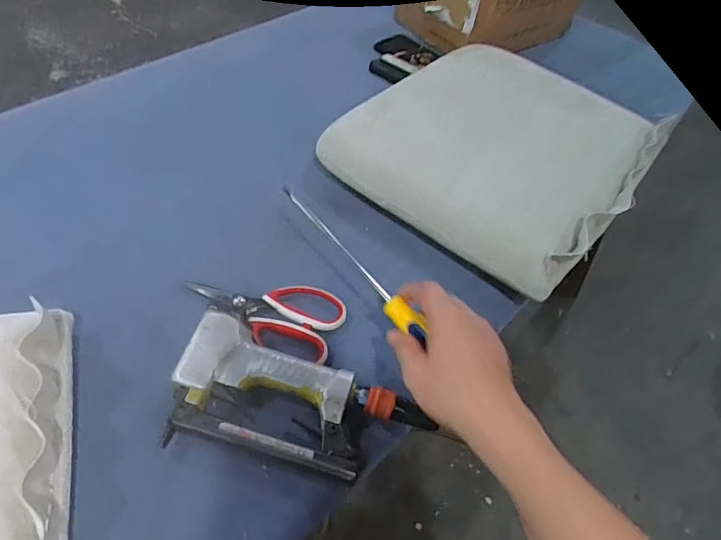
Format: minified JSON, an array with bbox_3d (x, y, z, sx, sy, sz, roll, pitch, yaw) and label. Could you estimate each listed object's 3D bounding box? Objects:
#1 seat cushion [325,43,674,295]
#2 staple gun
[{"bbox_3d":[0.199,-0.178,0.722,0.371,0.088,0.400,35,56,21],"label":"seat cushion"},{"bbox_3d":[-0.059,0.123,0.470,0.239,0.041,0.127,14,51,5],"label":"staple gun"}]

